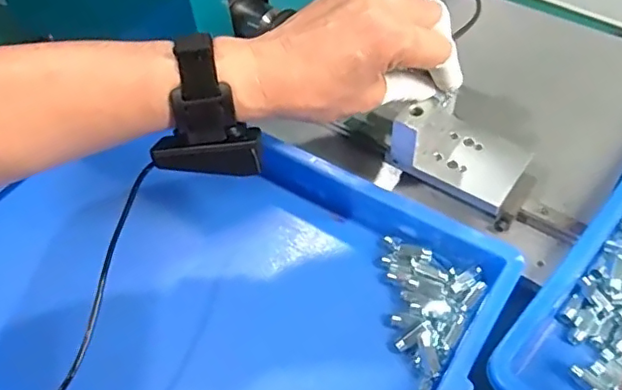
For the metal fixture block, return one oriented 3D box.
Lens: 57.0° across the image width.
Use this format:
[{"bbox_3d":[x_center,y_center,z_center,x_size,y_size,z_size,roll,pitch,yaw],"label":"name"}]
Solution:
[{"bbox_3d":[0.111,-0.035,0.418,0.087,0.060,0.065,28,61,21],"label":"metal fixture block"}]

